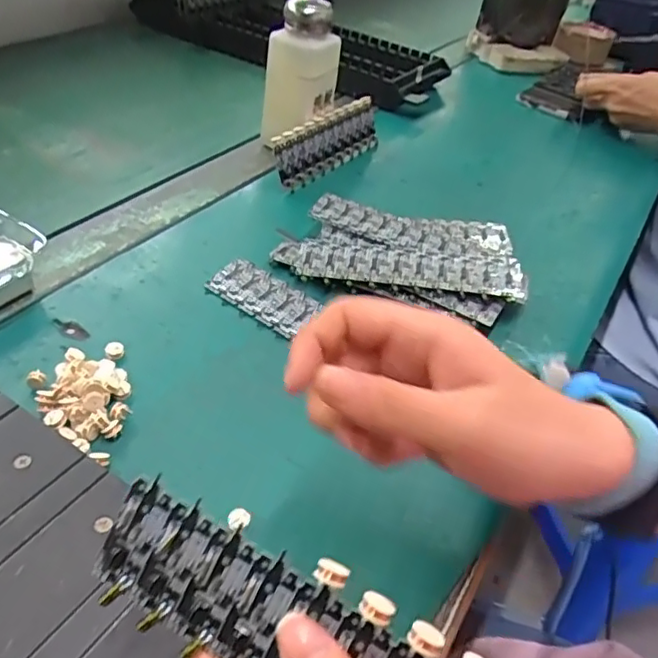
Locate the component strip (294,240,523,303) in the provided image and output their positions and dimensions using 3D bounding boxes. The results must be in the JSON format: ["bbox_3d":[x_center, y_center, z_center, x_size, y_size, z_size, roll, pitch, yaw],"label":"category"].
[{"bbox_3d":[0.058,-0.045,0.419,0.156,0.006,0.039,7,51,3],"label":"component strip"}]

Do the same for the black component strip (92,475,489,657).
[{"bbox_3d":[-0.001,0.094,0.174,0.153,0.043,0.005,25,2,14],"label":"black component strip"}]

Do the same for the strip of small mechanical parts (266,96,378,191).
[{"bbox_3d":[0.001,-0.171,0.538,0.008,0.050,0.141,12,37,38],"label":"strip of small mechanical parts"}]

